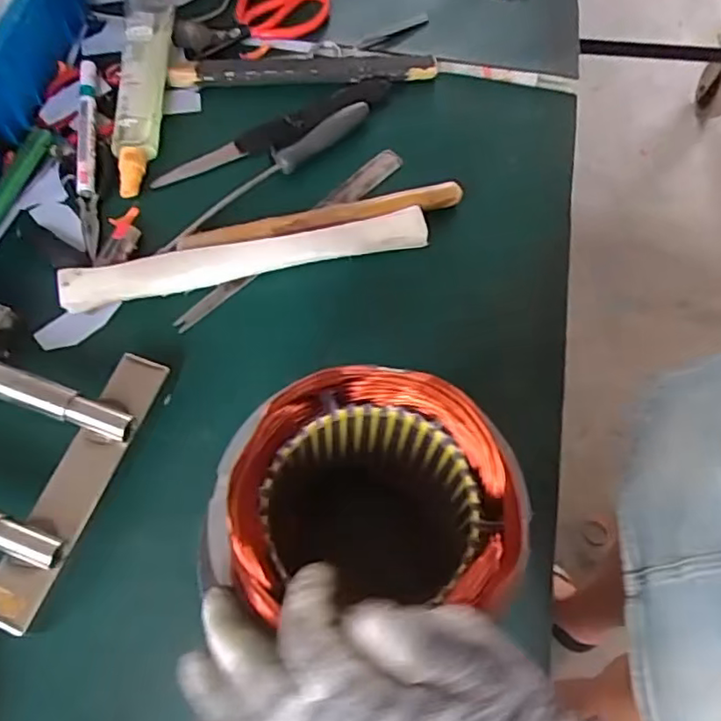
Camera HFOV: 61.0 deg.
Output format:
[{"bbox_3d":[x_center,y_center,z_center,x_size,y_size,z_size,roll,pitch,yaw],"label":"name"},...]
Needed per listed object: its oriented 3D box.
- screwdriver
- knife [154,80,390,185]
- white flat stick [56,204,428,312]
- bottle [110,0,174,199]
[{"bbox_3d":[-0.087,-0.174,0.561,0.232,0.020,0.033,-39,73,-17],"label":"screwdriver"},{"bbox_3d":[-0.080,-0.220,0.580,0.242,0.011,0.036,-27,70,-13],"label":"knife"},{"bbox_3d":[-0.090,-0.086,0.506,0.298,0.011,0.032,-13,95,-10],"label":"white flat stick"},{"bbox_3d":[-0.206,-0.263,0.581,0.047,0.044,0.221,-3,67,-4],"label":"bottle"}]

